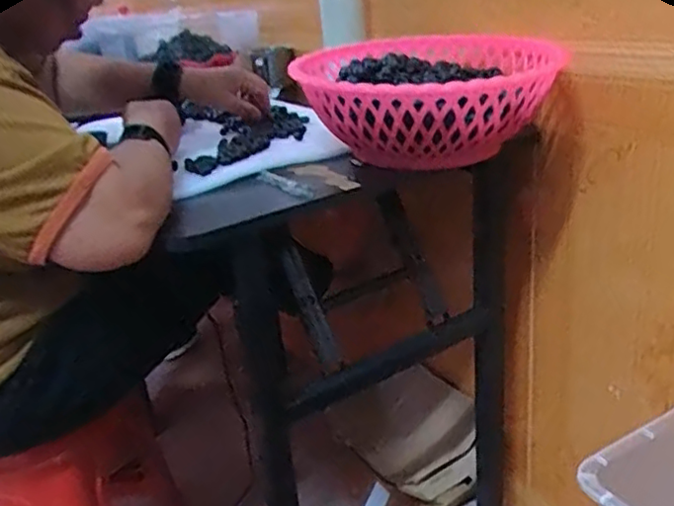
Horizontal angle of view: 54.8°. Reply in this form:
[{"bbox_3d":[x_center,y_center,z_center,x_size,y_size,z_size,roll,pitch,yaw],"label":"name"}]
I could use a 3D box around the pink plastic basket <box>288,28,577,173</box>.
[{"bbox_3d":[0.113,-0.189,0.794,0.297,0.110,0.336,5,26,25],"label":"pink plastic basket"}]

